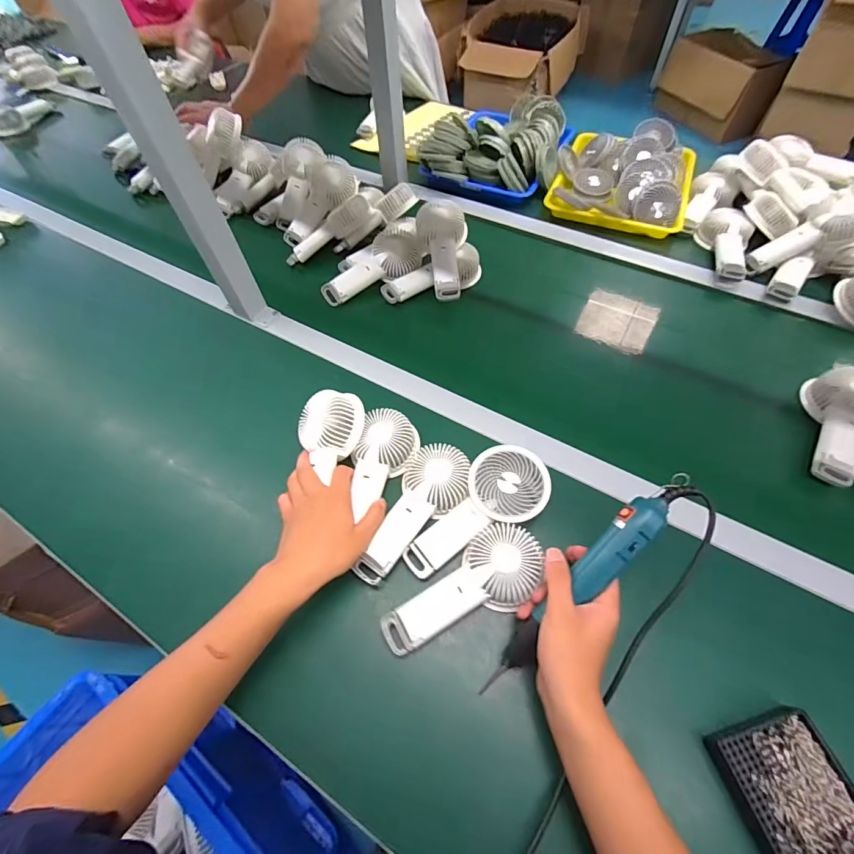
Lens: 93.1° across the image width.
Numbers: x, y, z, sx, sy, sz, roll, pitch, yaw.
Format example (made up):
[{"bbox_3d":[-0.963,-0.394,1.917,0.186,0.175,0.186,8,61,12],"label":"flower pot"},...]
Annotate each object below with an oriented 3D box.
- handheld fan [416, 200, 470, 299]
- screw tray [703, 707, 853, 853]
[{"bbox_3d":[0.030,-0.297,0.676,0.090,0.035,0.174,-3,81,0],"label":"handheld fan"},{"bbox_3d":[0.314,0.324,0.330,0.094,0.015,0.141,-14,59,-7],"label":"screw tray"}]

